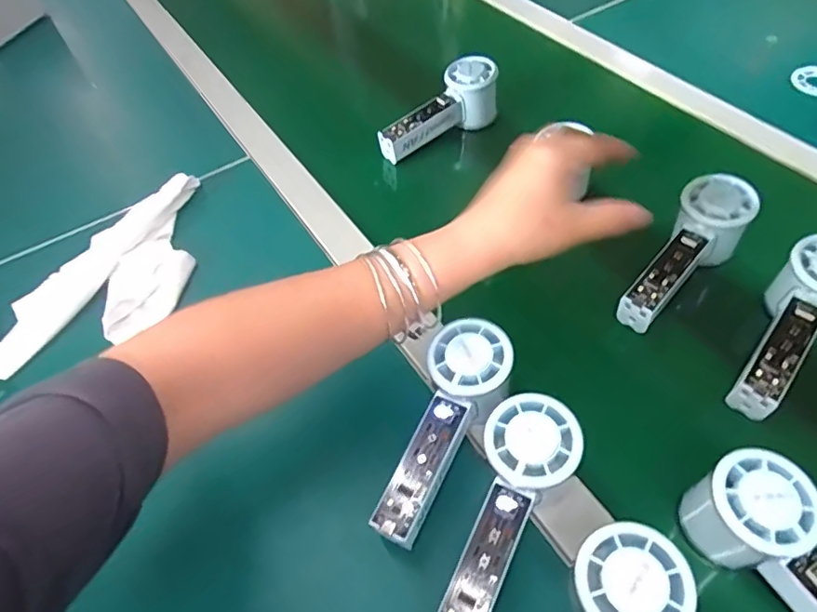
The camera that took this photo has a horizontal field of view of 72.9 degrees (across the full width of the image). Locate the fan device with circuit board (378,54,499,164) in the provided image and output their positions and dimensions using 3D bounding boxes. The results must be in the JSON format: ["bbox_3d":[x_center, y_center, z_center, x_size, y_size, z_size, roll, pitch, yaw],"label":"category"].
[{"bbox_3d":[0.031,-0.214,0.622,0.155,0.062,0.051,-37,57,-7],"label":"fan device with circuit board"}]

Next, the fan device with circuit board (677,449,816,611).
[{"bbox_3d":[0.227,0.156,0.307,0.054,0.071,0.153,-32,56,-19],"label":"fan device with circuit board"}]

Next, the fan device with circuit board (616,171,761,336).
[{"bbox_3d":[0.230,-0.043,0.466,0.053,0.046,0.158,38,78,28],"label":"fan device with circuit board"}]

